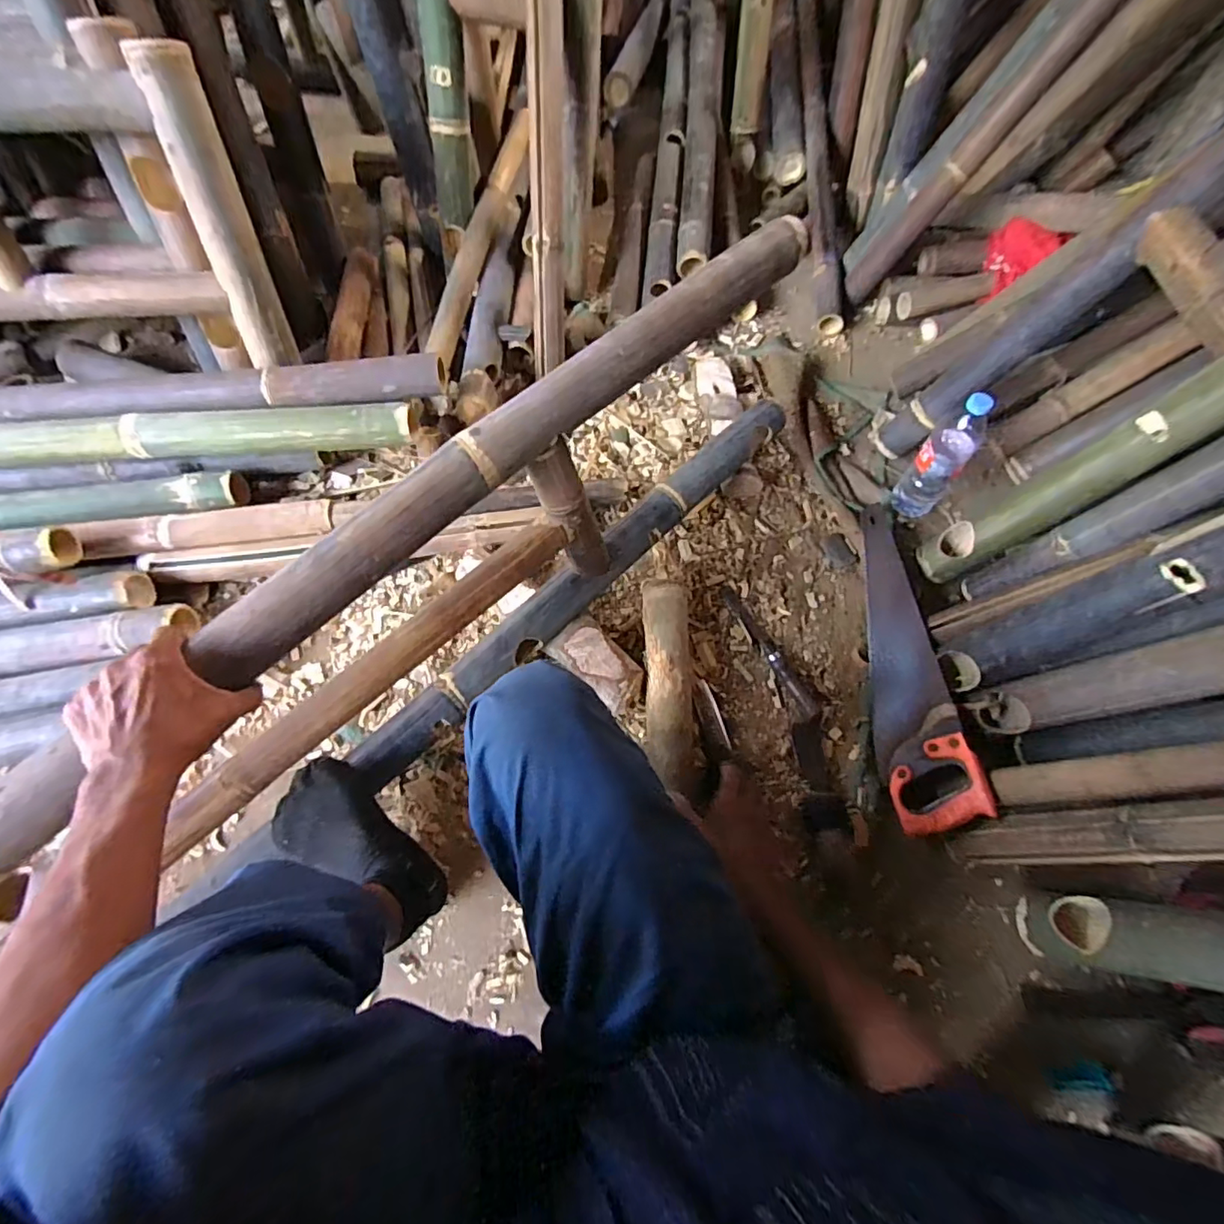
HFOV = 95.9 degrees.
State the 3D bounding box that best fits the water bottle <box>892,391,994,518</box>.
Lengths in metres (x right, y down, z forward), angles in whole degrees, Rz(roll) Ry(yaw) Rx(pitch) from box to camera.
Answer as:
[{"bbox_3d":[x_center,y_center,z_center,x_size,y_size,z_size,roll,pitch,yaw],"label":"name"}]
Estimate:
[{"bbox_3d":[0.539,-0.250,0.894,0.077,0.229,0.076,-41,72,-19],"label":"water bottle"}]

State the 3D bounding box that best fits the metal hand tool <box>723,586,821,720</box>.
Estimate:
[{"bbox_3d":[0.241,0.055,0.847,0.028,0.015,0.236,-24,67,-13],"label":"metal hand tool"}]

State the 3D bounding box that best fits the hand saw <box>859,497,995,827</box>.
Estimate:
[{"bbox_3d":[0.424,0.052,0.832,0.039,0.113,0.511,24,51,-38],"label":"hand saw"}]

